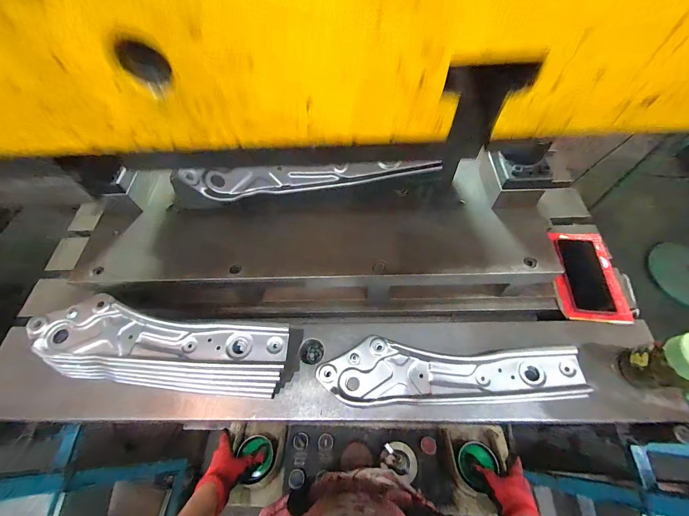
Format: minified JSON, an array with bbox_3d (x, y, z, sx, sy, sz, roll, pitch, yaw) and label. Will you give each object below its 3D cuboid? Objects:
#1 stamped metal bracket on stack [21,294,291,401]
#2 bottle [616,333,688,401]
[{"bbox_3d":[-0.308,0.154,0.511,0.420,0.082,0.122,5,60,7],"label":"stamped metal bracket on stack"},{"bbox_3d":[0.499,0.171,0.451,0.061,0.124,0.088,-9,59,-1],"label":"bottle"}]

